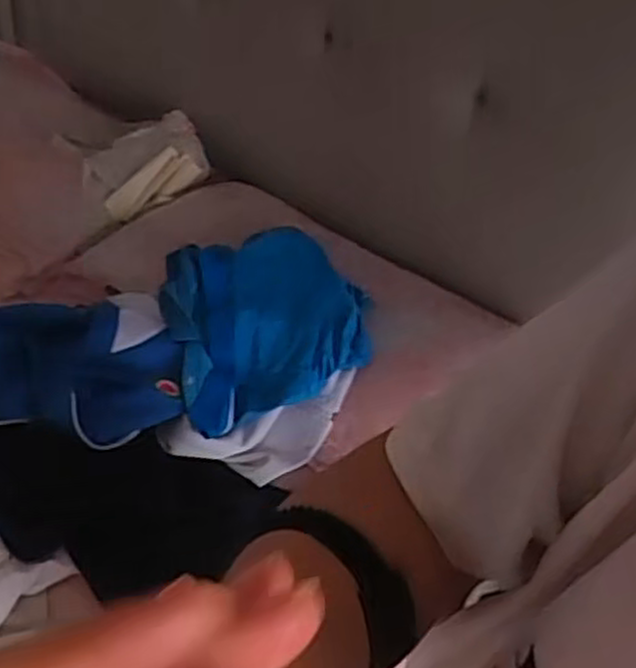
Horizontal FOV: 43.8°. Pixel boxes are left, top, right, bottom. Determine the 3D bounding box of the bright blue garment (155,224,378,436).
[{"bbox_3d":[-0.068,-0.033,1.166,0.301,0.123,0.297,-9,44,-17],"label":"bright blue garment"}]

